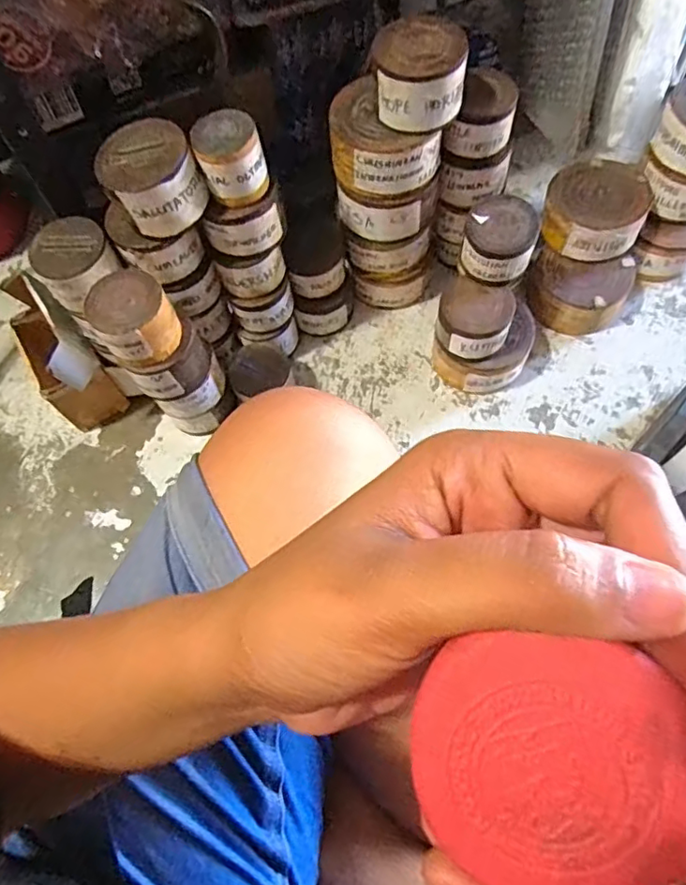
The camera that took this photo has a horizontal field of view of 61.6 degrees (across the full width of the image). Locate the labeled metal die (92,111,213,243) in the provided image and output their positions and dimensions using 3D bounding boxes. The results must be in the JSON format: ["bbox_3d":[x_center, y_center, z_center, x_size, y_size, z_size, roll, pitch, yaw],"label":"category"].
[{"bbox_3d":[-0.155,-0.214,0.464,0.069,0.055,0.074,-1,66,3],"label":"labeled metal die"}]

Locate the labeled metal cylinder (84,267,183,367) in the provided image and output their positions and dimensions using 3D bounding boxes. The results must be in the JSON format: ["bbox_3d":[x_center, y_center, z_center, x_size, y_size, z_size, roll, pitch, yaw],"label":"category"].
[{"bbox_3d":[-0.172,-0.102,0.469,0.061,0.047,0.064,-1,66,3],"label":"labeled metal cylinder"}]

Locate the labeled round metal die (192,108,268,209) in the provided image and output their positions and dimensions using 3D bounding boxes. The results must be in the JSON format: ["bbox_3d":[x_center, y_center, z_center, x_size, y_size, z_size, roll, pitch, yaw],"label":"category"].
[{"bbox_3d":[-0.090,-0.229,0.464,0.052,0.053,0.050,-1,66,3],"label":"labeled round metal die"}]

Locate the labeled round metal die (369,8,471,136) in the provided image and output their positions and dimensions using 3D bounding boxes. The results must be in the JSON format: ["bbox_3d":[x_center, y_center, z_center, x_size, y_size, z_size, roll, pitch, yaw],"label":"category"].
[{"bbox_3d":[0.063,-0.302,0.473,0.073,0.054,0.069,-1,66,3],"label":"labeled round metal die"}]

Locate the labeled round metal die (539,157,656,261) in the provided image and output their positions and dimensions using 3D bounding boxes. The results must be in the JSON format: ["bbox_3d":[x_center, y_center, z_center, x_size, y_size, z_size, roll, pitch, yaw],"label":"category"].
[{"bbox_3d":[0.267,-0.249,0.612,0.100,0.048,0.102,15,68,10],"label":"labeled round metal die"}]

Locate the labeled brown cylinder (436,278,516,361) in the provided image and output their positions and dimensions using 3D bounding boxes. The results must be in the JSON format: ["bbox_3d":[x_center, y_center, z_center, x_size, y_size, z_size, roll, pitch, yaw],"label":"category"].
[{"bbox_3d":[0.127,-0.119,0.559,0.071,0.047,0.064,20,69,12],"label":"labeled brown cylinder"}]

